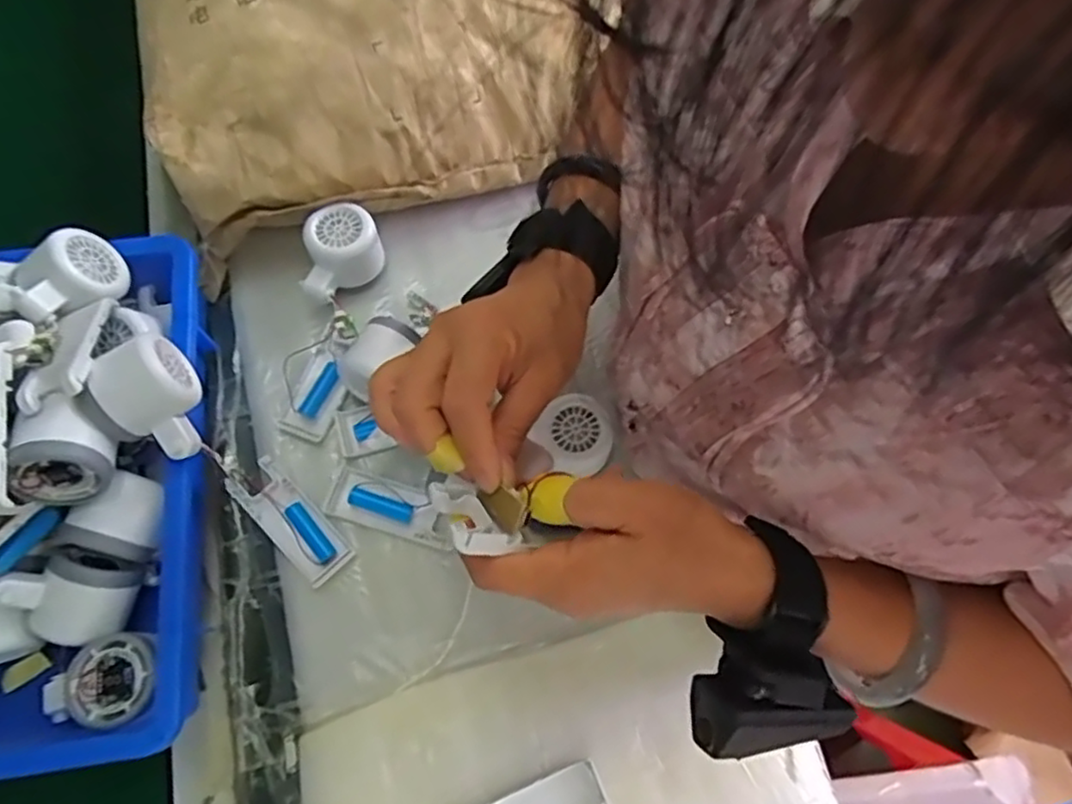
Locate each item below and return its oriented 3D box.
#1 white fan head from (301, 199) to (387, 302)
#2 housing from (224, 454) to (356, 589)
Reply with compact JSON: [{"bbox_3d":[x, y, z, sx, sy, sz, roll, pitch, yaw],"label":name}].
[{"bbox_3d":[-0.165,-0.123,0.577,0.076,0.056,0.058,-32,72,-12],"label":"white fan head"},{"bbox_3d":[-0.189,0.091,0.525,0.106,0.015,0.039,43,74,15],"label":"housing"}]

